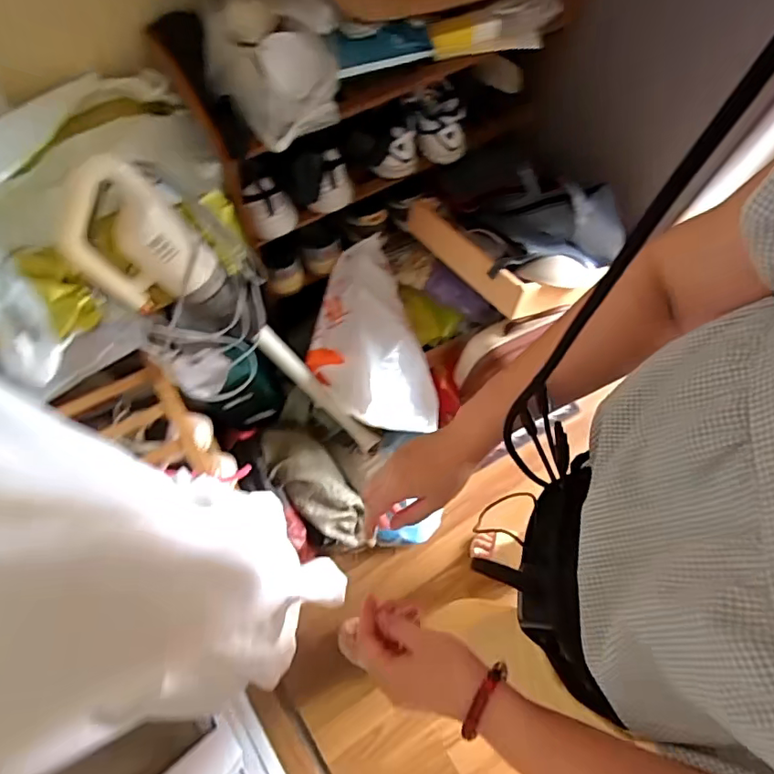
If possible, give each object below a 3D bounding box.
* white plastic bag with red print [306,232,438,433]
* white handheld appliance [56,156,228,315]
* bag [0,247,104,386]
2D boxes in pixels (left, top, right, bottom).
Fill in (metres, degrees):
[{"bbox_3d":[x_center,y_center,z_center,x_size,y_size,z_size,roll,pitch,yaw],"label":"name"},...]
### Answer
[{"bbox_3d":[-0.044,-0.085,1.100,0.225,0.152,0.393,-19,70,-8],"label":"white plastic bag with red print"},{"bbox_3d":[-0.346,-0.199,0.739,0.141,0.229,0.090,-27,60,13],"label":"white handheld appliance"},{"bbox_3d":[-0.486,-0.113,0.712,0.146,0.039,0.171,-46,111,-12],"label":"bag"}]

